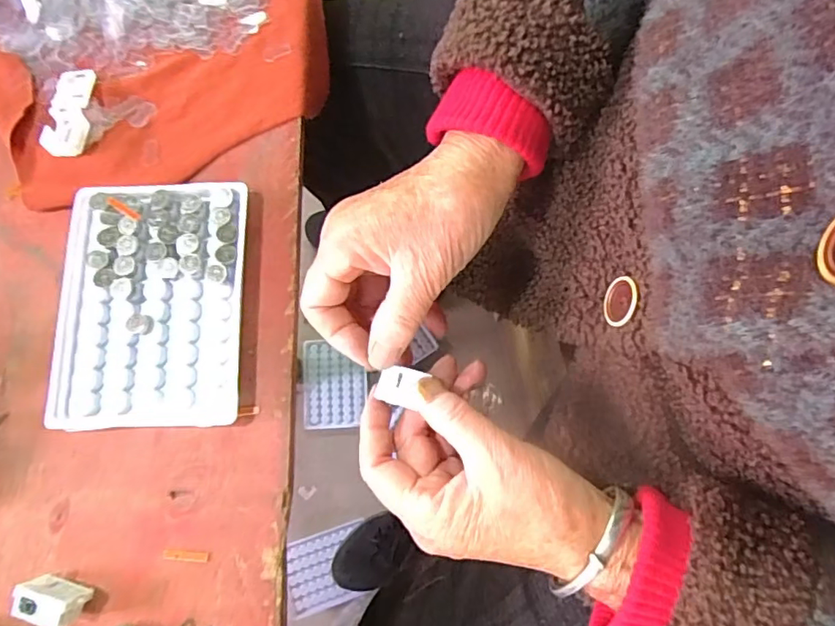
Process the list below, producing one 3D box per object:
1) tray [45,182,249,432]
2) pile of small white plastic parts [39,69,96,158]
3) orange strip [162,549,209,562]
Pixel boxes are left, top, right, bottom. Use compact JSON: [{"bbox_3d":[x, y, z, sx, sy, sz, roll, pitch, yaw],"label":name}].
[{"bbox_3d":[-0.141,-0.006,0.295,0.095,0.015,0.129,-1,76,2],"label":"tray"},{"bbox_3d":[-0.203,-0.118,0.324,0.020,0.009,0.056,-2,76,2],"label":"pile of small white plastic parts"},{"bbox_3d":[-0.113,0.118,0.271,0.022,0.004,0.005,5,74,1],"label":"orange strip"}]

